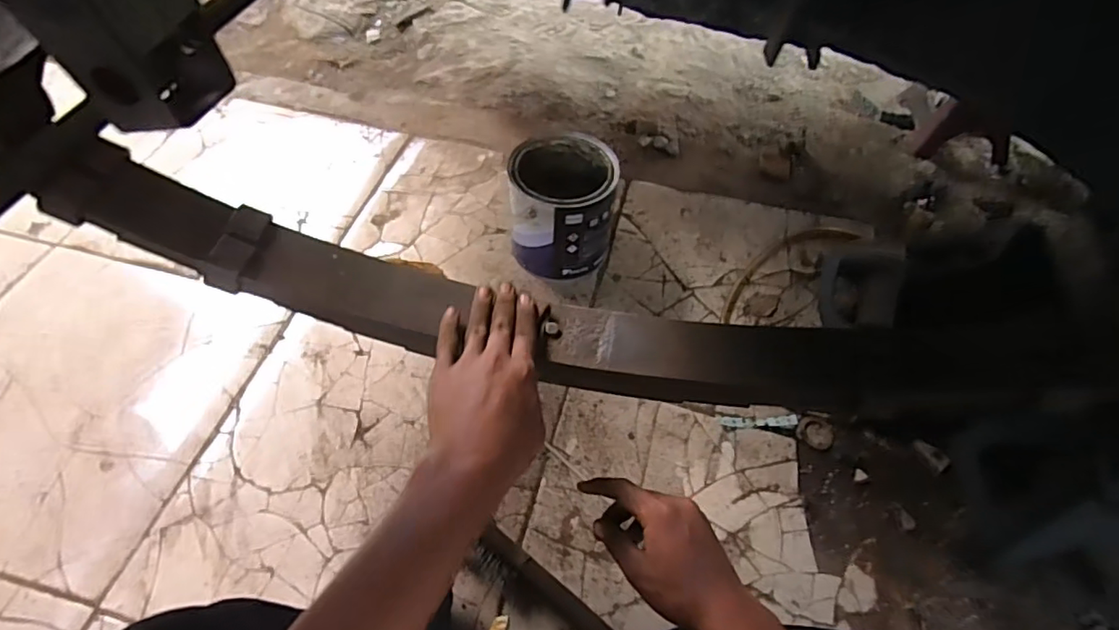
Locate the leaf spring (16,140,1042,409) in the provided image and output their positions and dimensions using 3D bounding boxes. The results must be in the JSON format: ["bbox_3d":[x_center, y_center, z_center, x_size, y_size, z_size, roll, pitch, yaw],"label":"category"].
[{"bbox_3d":[0.012,-0.003,0.473,0.771,0.111,0.072,11,55,-2],"label":"leaf spring"}]

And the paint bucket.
[{"bbox_3d":[0.003,-0.153,0.844,0.143,0.161,0.141,1,55,-2],"label":"paint bucket"}]

